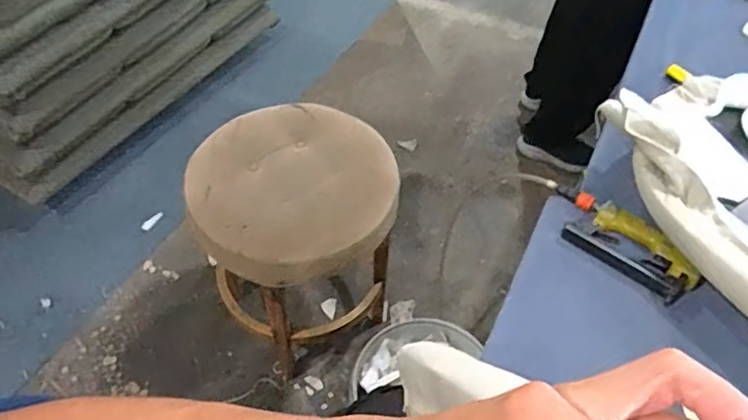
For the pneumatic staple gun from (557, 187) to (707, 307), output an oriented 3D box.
[{"bbox_3d":[0.378,0.051,0.894,0.097,0.040,0.233,-37,60,-27],"label":"pneumatic staple gun"}]

